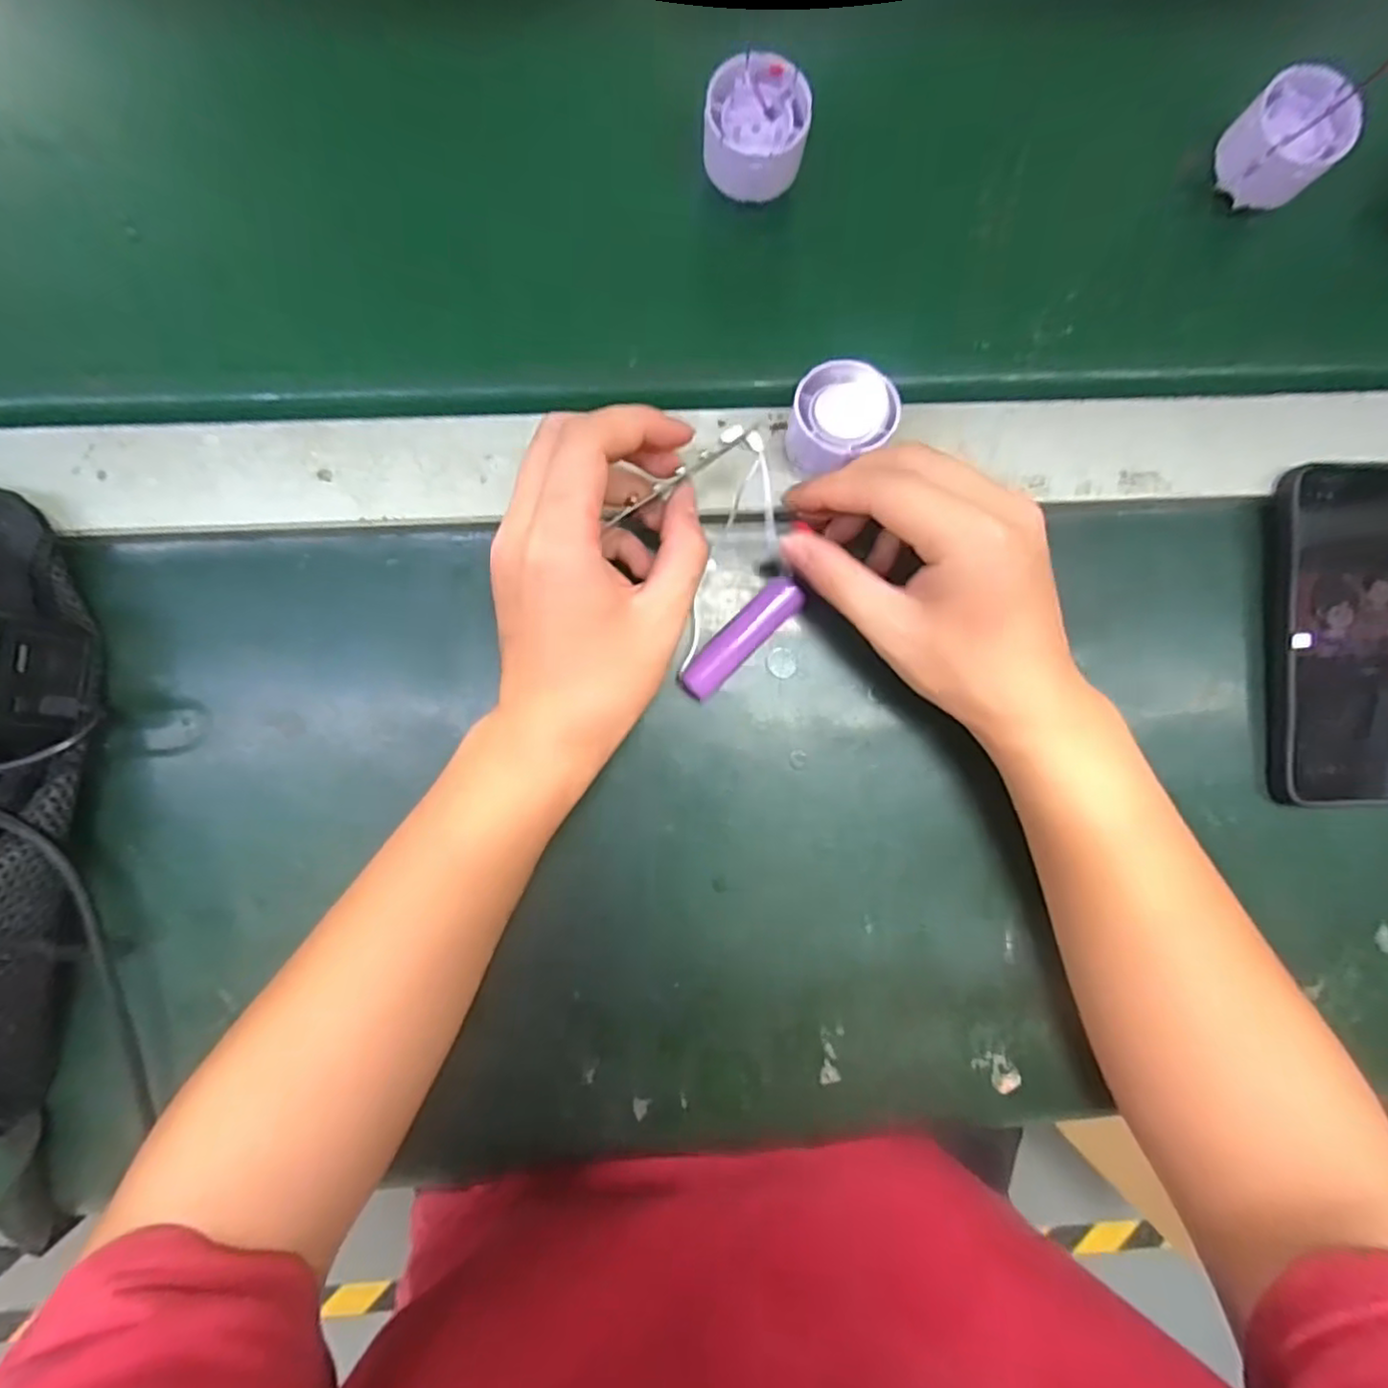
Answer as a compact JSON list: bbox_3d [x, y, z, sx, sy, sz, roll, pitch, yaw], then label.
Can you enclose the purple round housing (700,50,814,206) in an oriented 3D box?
[{"bbox_3d":[0.028,-0.254,0.305,0.046,0.022,0.046,0,90,-2],"label":"purple round housing"}]

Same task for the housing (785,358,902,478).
[{"bbox_3d":[0.064,-0.124,0.308,0.046,0.035,0.041,-19,90,-2],"label":"housing"}]

